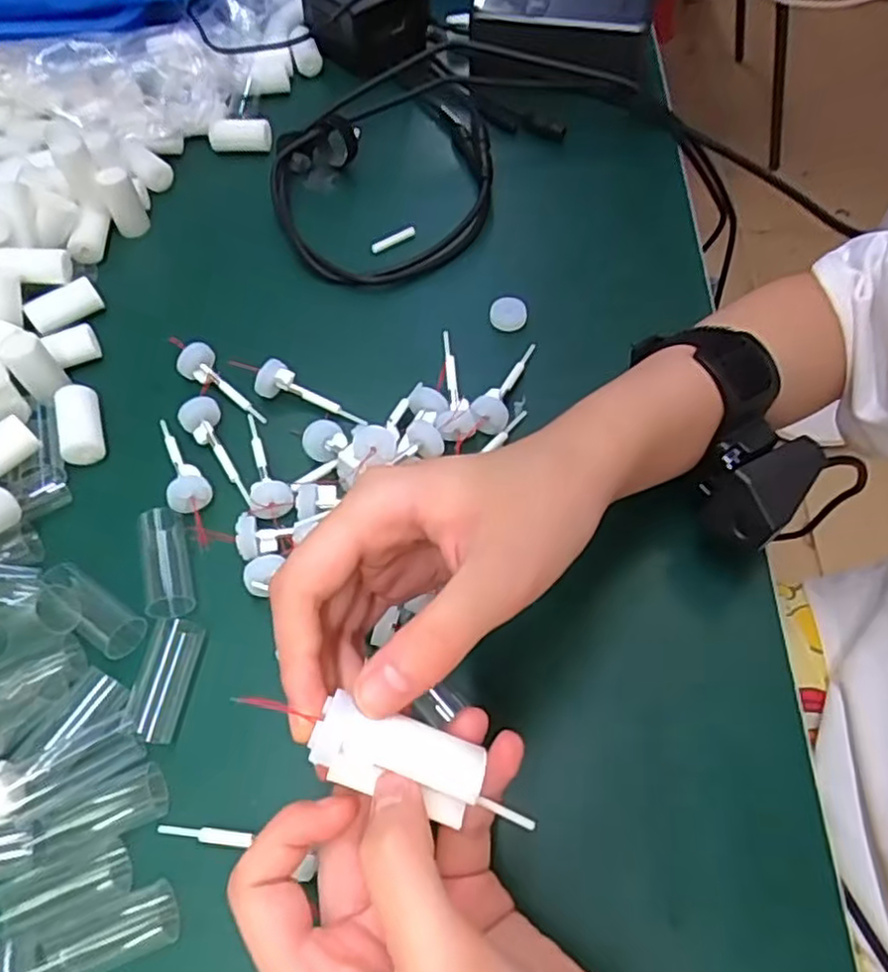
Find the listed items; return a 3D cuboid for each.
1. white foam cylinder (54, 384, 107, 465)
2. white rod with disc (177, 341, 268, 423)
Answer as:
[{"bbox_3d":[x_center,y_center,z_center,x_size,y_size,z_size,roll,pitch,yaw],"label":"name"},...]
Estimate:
[{"bbox_3d":[-0.192,-0.032,0.369,0.021,0.019,0.042,-19,60,-9],"label":"white foam cylinder"},{"bbox_3d":[-0.120,-0.055,0.383,0.059,0.013,0.019,39,66,7],"label":"white rod with disc"}]

